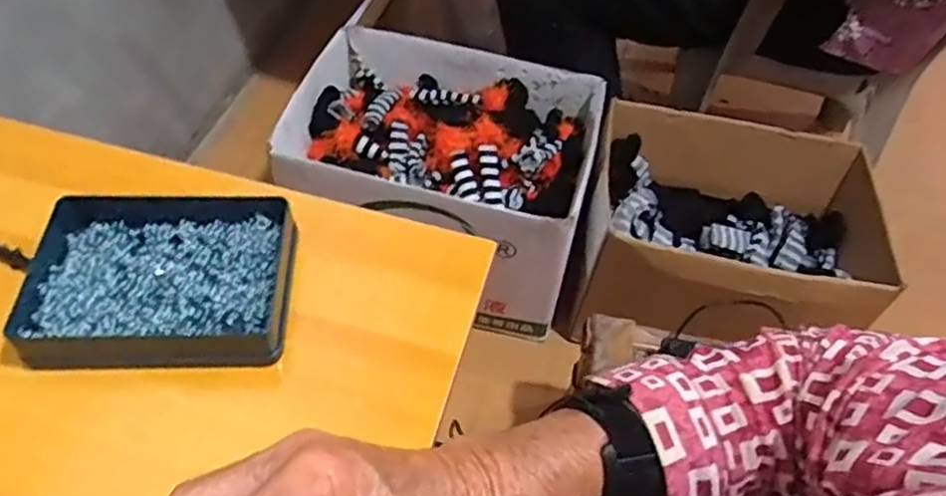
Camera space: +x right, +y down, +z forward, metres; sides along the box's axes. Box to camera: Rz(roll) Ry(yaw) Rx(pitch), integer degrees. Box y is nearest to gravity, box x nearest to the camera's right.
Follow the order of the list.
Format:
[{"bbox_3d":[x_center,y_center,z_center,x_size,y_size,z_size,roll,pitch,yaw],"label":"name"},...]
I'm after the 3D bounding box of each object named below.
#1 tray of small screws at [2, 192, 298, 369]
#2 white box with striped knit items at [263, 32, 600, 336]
[{"bbox_3d":[-0.192,0.016,0.434,0.152,0.023,0.117,-2,53,-5],"label":"tray of small screws"},{"bbox_3d":[-0.045,-0.101,0.990,0.391,0.229,0.283,15,52,6],"label":"white box with striped knit items"}]

